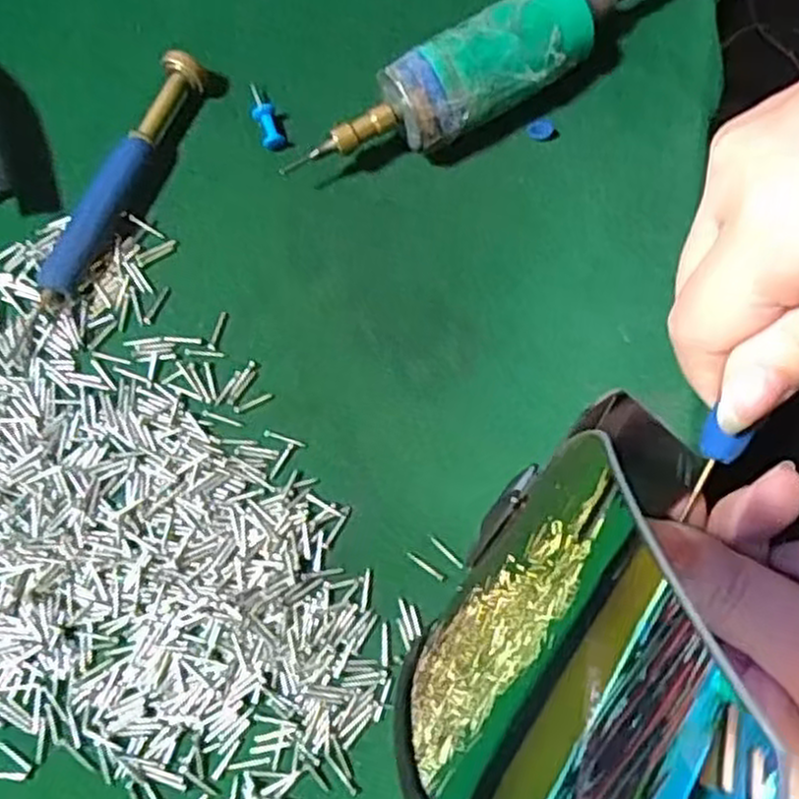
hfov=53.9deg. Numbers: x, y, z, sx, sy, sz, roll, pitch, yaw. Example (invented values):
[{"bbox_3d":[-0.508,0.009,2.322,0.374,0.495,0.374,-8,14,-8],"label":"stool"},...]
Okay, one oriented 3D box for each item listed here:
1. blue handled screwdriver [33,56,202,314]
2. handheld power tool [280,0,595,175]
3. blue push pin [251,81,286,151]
[{"bbox_3d":[-0.088,-0.069,0.244,0.013,0.014,0.087,28,78,6],"label":"blue handled screwdriver"},{"bbox_3d":[0.016,-0.094,0.244,0.097,0.029,0.025,-34,79,-8],"label":"handheld power tool"},{"bbox_3d":[-0.044,-0.092,0.254,0.007,0.006,0.023,-21,78,-5],"label":"blue push pin"}]

